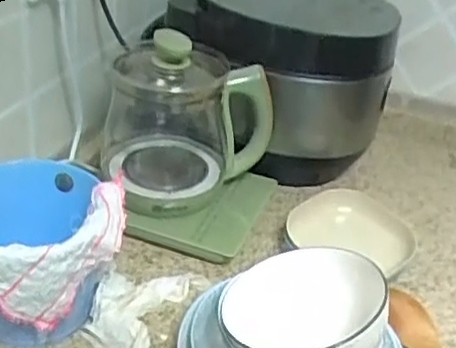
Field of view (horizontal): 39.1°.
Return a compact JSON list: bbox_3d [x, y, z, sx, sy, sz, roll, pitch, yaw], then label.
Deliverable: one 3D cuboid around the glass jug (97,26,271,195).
[{"bbox_3d":[-0.055,-0.091,0.797,0.180,0.189,0.145,-14,38,-29],"label":"glass jug"}]

